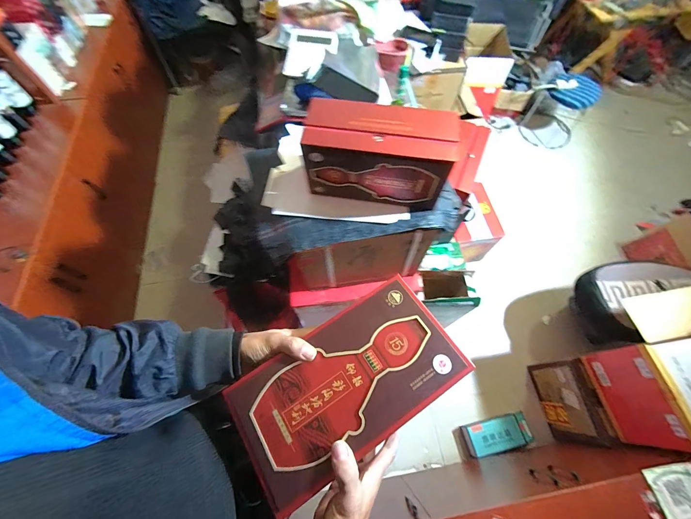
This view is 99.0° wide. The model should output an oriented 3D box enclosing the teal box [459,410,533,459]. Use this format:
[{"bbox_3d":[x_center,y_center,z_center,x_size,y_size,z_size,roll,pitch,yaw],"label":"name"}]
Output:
[{"bbox_3d":[0.640,0.740,1.246,0.265,0.073,0.119,-11,65,-6],"label":"teal box"}]

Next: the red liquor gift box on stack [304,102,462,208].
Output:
[{"bbox_3d":[0.065,-0.219,0.633,0.284,0.160,0.132,9,65,4],"label":"red liquor gift box on stack"}]

